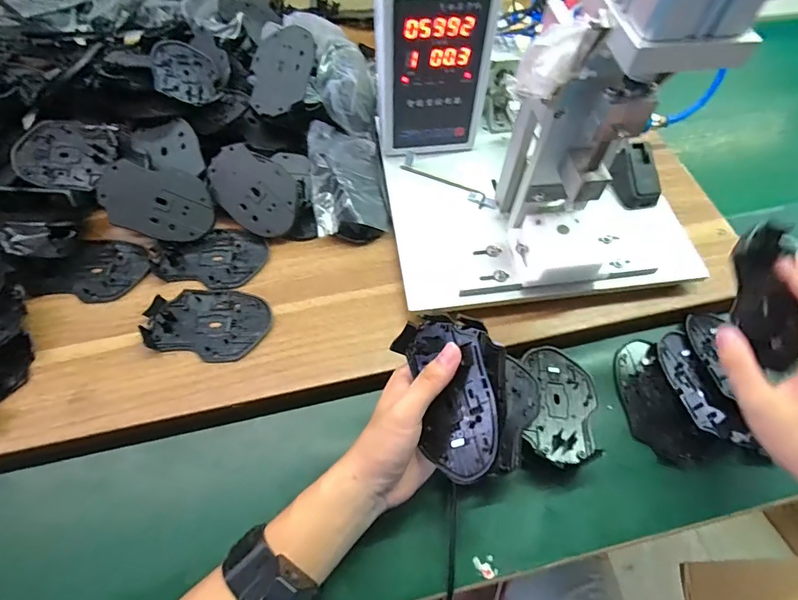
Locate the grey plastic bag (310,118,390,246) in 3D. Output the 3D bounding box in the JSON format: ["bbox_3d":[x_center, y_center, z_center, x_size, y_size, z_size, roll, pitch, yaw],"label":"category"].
[{"bbox_3d":[-0.058,-0.136,0.503,0.078,0.047,0.145,-8,61,-6],"label":"grey plastic bag"}]

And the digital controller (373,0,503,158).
[{"bbox_3d":[0.031,-0.238,0.461,0.112,0.177,0.056,-8,61,-6],"label":"digital controller"}]

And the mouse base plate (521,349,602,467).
[{"bbox_3d":[0.150,0.094,0.416,0.065,0.022,0.112,9,61,3],"label":"mouse base plate"}]

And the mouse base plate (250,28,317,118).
[{"bbox_3d":[-0.138,-0.260,0.519,0.071,0.015,0.105,9,85,11],"label":"mouse base plate"}]

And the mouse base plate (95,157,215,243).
[{"bbox_3d":[-0.254,-0.104,0.475,0.111,0.014,0.075,14,87,-12],"label":"mouse base plate"}]

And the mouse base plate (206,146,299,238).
[{"bbox_3d":[-0.157,-0.117,0.483,0.105,0.007,0.072,31,94,3],"label":"mouse base plate"}]

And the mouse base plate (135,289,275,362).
[{"bbox_3d":[-0.185,0.020,0.436,0.112,0.008,0.074,11,61,4],"label":"mouse base plate"}]

